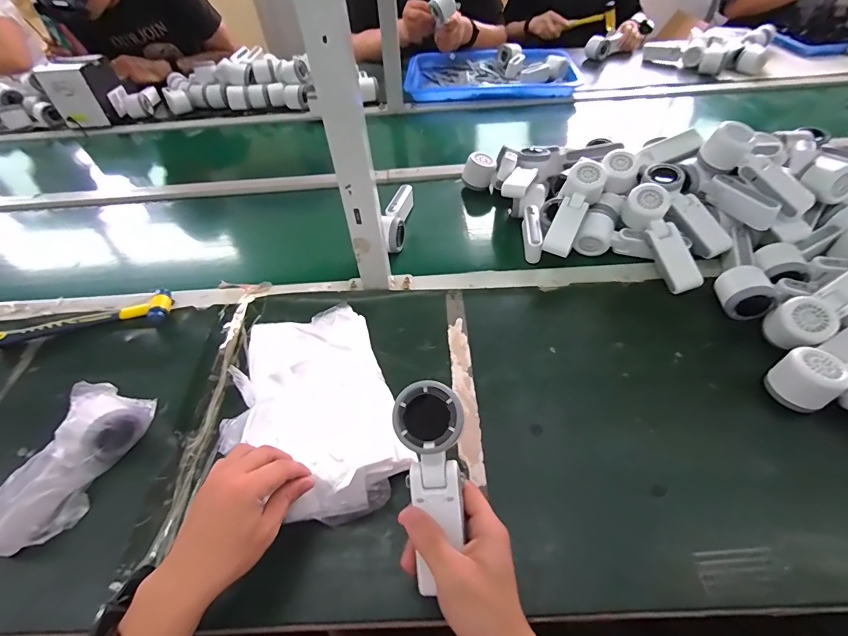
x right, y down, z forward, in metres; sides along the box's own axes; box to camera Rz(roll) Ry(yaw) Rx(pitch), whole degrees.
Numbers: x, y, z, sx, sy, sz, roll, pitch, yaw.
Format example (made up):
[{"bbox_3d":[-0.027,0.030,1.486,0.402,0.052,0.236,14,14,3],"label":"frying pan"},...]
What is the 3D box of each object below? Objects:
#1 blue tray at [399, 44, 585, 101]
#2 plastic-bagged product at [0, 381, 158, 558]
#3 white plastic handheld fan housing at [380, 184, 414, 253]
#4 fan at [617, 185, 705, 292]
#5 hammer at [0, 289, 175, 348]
[{"bbox_3d":[0.189,-0.692,1.162,0.477,0.062,0.268,2,51,6],"label":"blue tray"},{"bbox_3d":[-0.385,0.157,0.445,0.062,0.085,0.184,13,53,15],"label":"plastic-bagged product"},{"bbox_3d":[-0.045,-0.182,0.726,0.037,0.053,0.181,2,51,6],"label":"white plastic handheld fan housing"},{"bbox_3d":[0.356,-0.118,0.616,0.066,0.058,0.170,-18,77,-10],"label":"fan"},{"bbox_3d":[-0.507,0.009,0.609,0.246,0.024,0.048,-14,51,-7],"label":"hammer"}]

